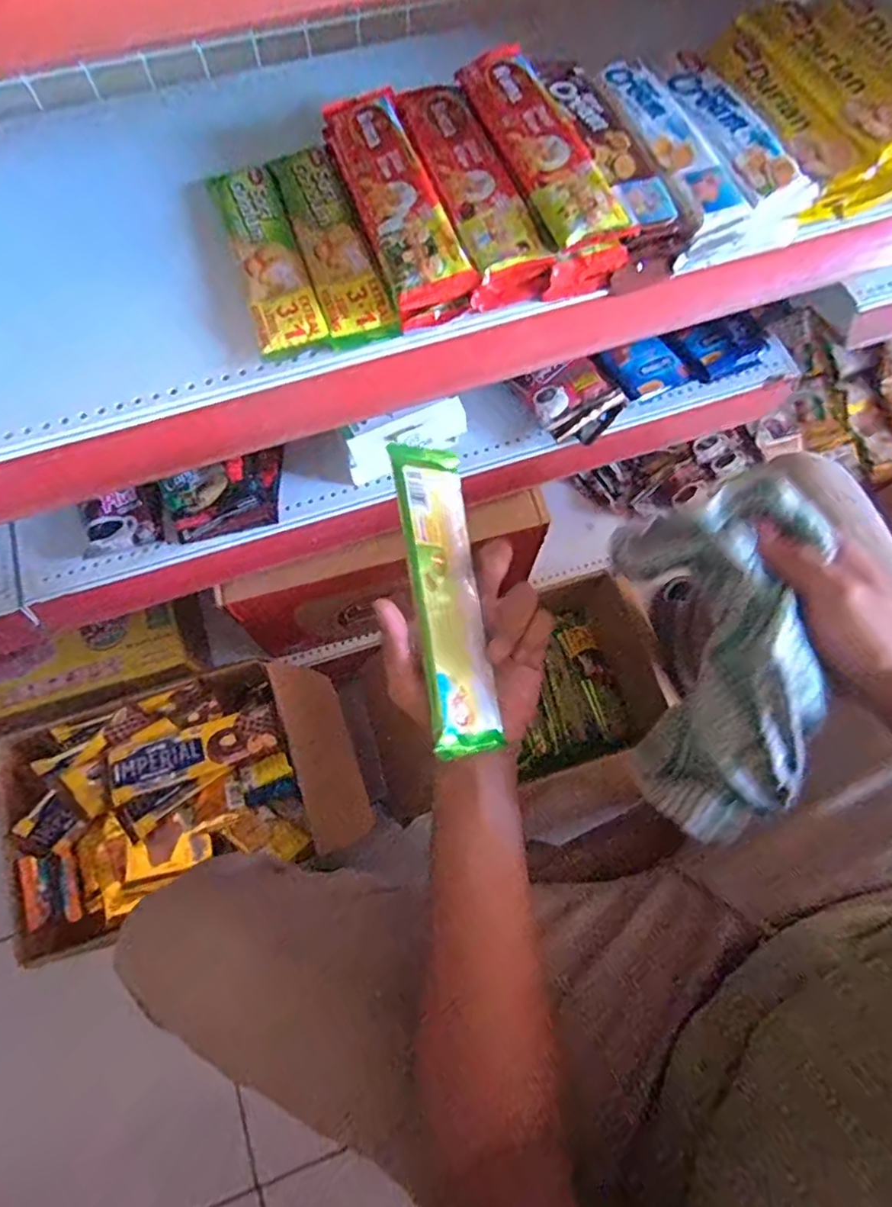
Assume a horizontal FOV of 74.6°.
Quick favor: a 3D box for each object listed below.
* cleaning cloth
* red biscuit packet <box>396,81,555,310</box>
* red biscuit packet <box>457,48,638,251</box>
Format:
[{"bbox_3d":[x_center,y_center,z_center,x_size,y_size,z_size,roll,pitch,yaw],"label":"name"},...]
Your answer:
[{"bbox_3d":[0.153,0.033,0.331,0.098,0.072,0.192,-5,99,-3],"label":"cleaning cloth"},{"bbox_3d":[0.017,-0.313,0.439,0.057,0.028,0.205,-18,73,-7],"label":"red biscuit packet"},{"bbox_3d":[0.070,-0.334,0.428,0.056,0.024,0.189,-20,73,-7],"label":"red biscuit packet"}]

